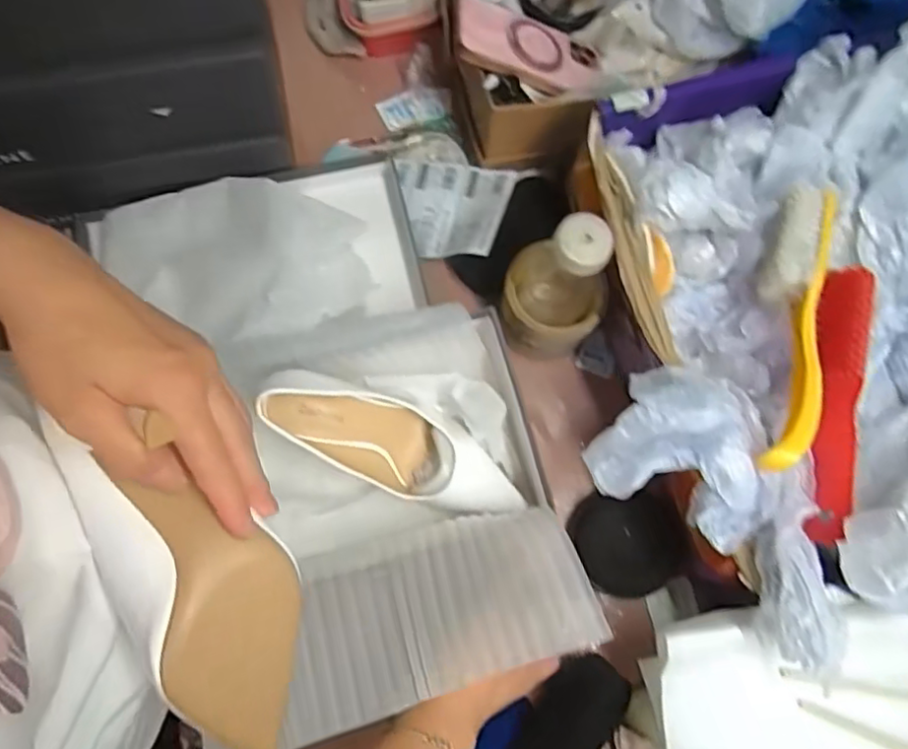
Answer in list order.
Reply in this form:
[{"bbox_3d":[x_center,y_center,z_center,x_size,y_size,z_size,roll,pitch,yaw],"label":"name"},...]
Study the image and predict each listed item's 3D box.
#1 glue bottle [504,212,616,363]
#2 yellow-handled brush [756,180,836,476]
[{"bbox_3d":[0.085,-0.070,0.510,0.086,0.176,0.079,34,79,6],"label":"glue bottle"},{"bbox_3d":[0.236,-0.035,0.429,0.034,0.056,0.211,14,78,2],"label":"yellow-handled brush"}]

